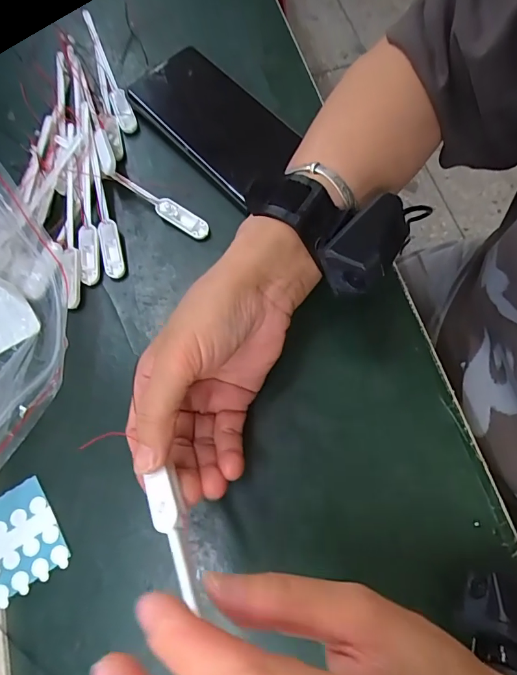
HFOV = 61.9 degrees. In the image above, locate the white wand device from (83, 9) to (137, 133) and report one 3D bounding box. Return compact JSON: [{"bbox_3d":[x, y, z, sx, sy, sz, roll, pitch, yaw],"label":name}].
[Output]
[{"bbox_3d":[-0.134,-0.236,0.381,0.015,0.011,0.145,-22,72,-5],"label":"white wand device"}]

